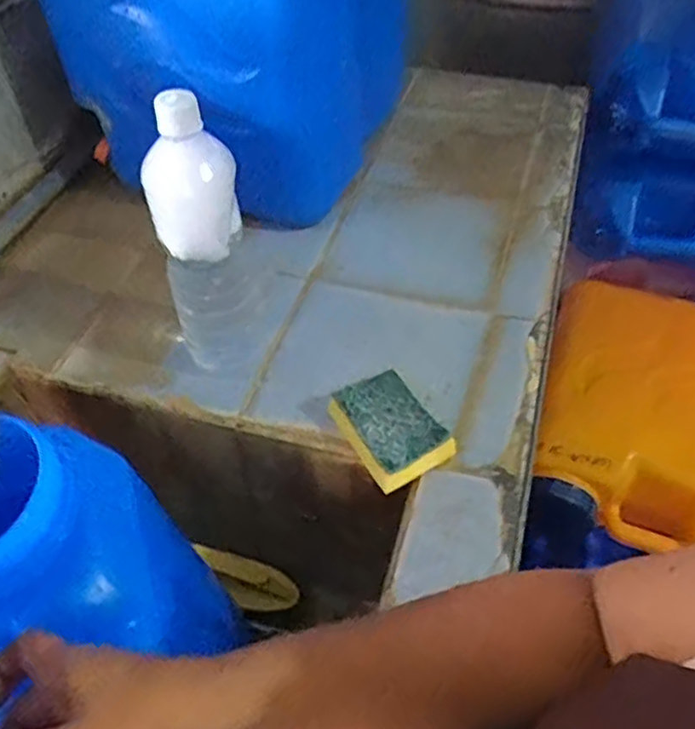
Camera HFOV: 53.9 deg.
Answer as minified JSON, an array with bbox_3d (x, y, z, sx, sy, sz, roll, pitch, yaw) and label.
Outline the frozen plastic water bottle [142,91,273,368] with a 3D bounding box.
[{"bbox_3d":[-0.120,-0.100,0.595,0.079,0.265,0.073,-8,47,-5],"label":"frozen plastic water bottle"}]

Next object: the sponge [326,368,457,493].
[{"bbox_3d":[0.037,0.056,0.596,0.069,0.032,0.097,-23,51,-18],"label":"sponge"}]

